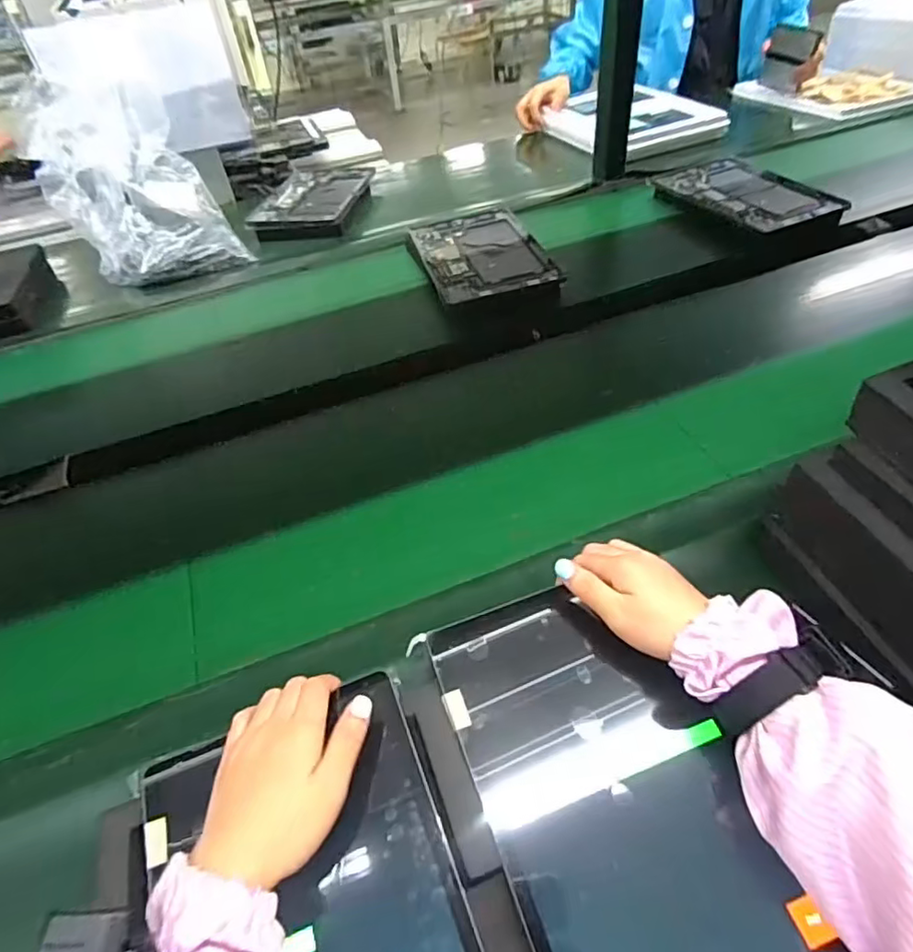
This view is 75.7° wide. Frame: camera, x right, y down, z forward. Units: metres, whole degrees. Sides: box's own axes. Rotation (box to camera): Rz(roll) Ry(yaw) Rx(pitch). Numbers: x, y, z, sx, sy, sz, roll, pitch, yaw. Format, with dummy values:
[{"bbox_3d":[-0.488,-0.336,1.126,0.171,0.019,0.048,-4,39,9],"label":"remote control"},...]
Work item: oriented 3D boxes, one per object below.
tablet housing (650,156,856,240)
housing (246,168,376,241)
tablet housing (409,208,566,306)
[{"bbox_3d":[0.472,-0.444,0.936,0.188,0.022,0.291,-20,47,-13],"label":"tablet housing"},{"bbox_3d":[-0.262,-0.520,1.096,0.163,0.028,0.278,3,47,9],"label":"housing"},{"bbox_3d":[0.033,-0.333,0.872,0.170,0.015,0.246,-16,47,-9],"label":"tablet housing"}]

